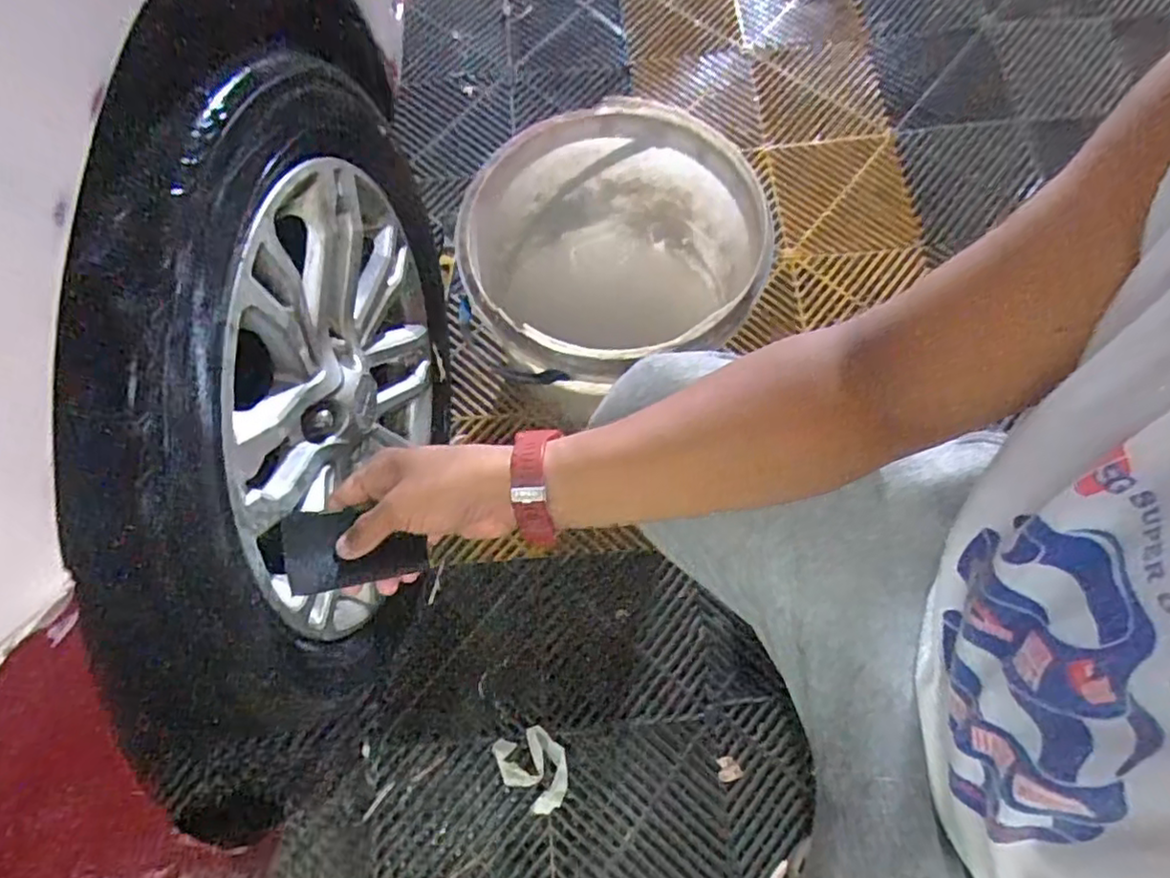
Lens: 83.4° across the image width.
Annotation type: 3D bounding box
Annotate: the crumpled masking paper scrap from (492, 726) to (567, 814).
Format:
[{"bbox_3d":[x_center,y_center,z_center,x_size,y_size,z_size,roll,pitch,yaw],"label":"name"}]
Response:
[{"bbox_3d":[-0.058,0.370,0.745,0.092,0.011,0.067,38,77,12],"label":"crumpled masking paper scrap"}]

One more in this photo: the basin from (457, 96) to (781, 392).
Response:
[{"bbox_3d":[0.031,-0.159,0.756,0.296,0.294,0.286,0,73,1],"label":"basin"}]

